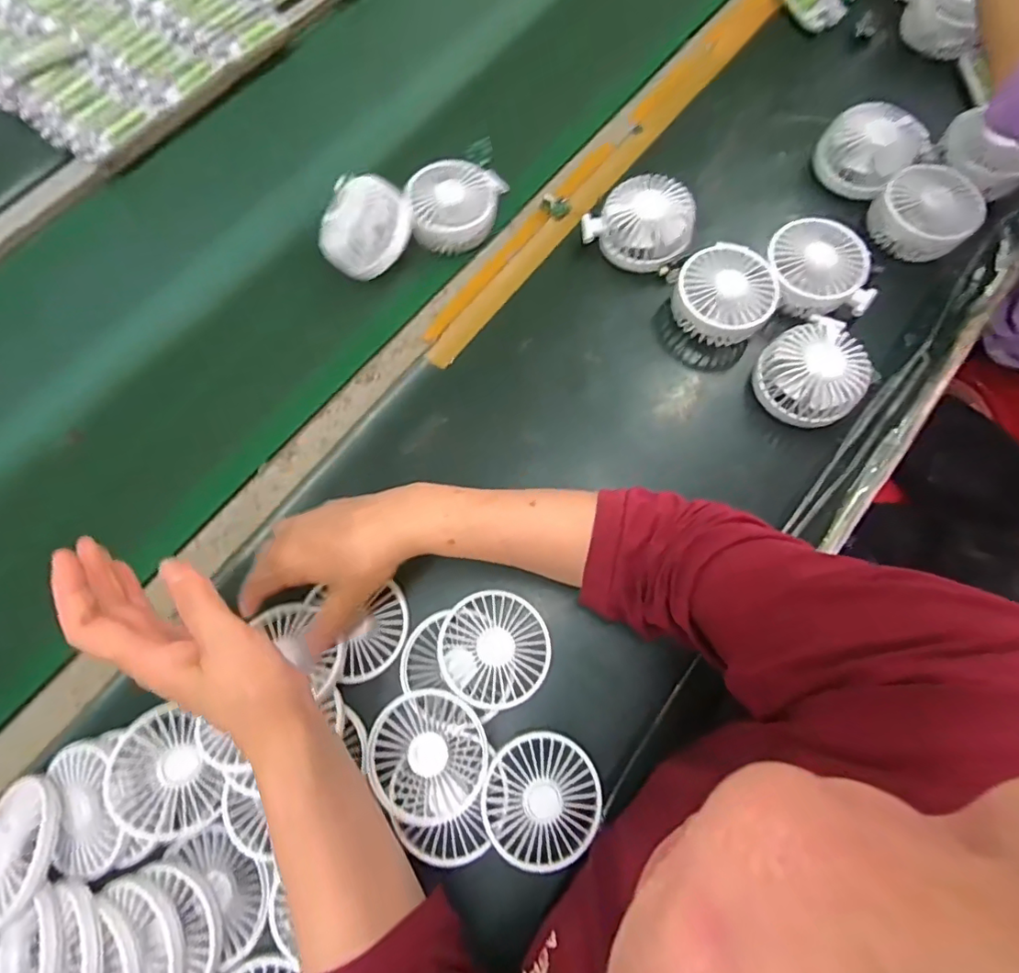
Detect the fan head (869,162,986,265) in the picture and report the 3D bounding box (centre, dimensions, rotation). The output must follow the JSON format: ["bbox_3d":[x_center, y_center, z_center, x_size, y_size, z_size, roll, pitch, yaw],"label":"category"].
[{"bbox_3d":[0.395,-0.259,0.510,0.077,0.041,0.086,-43,76,-11],"label":"fan head"}]

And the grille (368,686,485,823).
[{"bbox_3d":[-0.060,0.198,0.397,0.084,0.020,0.087,0,72,1],"label":"grille"}]

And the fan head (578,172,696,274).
[{"bbox_3d":[0.130,-0.259,0.524,0.096,0.048,0.082,32,76,11],"label":"fan head"}]

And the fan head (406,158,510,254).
[{"bbox_3d":[-0.053,-0.289,0.543,0.100,0.037,0.078,-18,73,-4],"label":"fan head"}]

